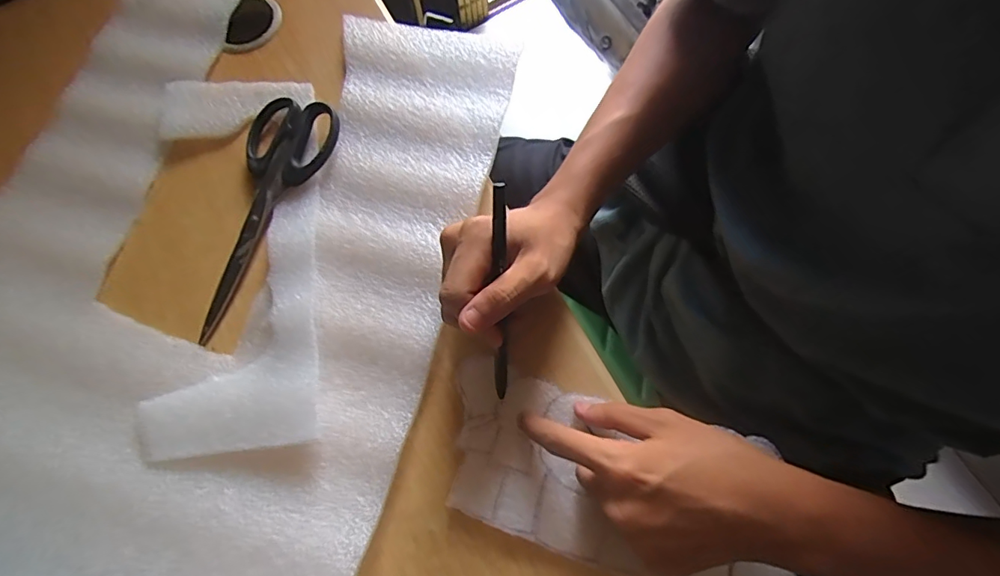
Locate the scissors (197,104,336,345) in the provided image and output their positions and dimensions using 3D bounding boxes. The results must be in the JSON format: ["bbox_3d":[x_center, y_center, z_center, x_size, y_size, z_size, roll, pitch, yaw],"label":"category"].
[{"bbox_3d":[-0.194,-0.062,0.371,0.078,0.013,0.196,21,74,8],"label":"scissors"}]

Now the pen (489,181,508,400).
[{"bbox_3d":[0.000,0.006,0.299,0.008,0.011,0.139,0,115,2],"label":"pen"}]

